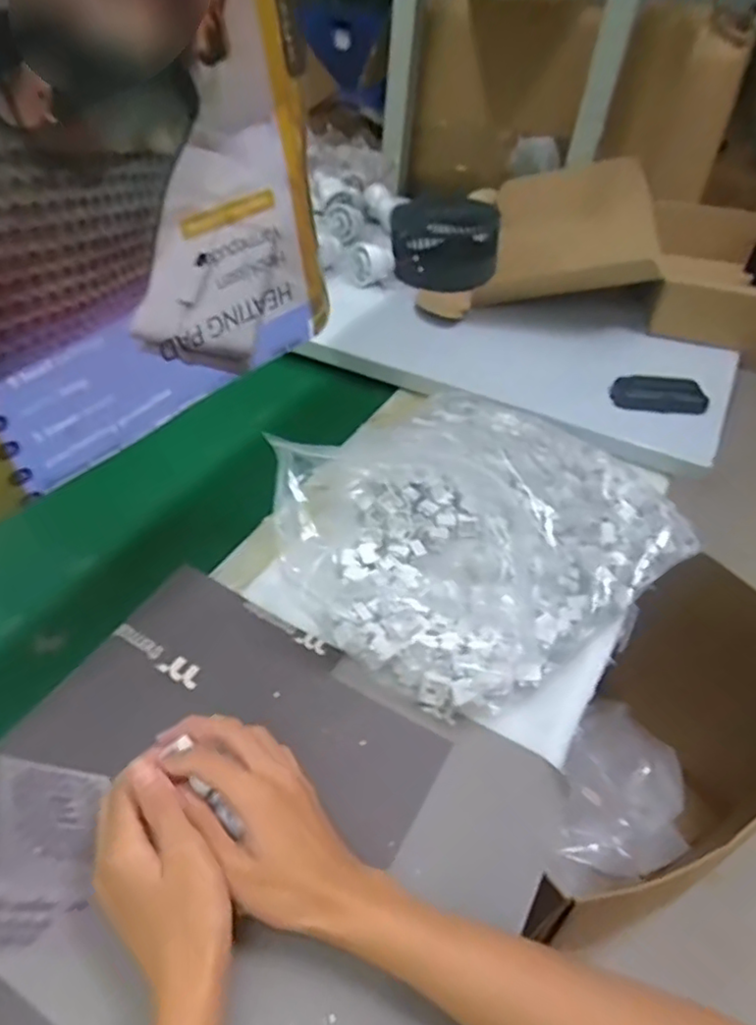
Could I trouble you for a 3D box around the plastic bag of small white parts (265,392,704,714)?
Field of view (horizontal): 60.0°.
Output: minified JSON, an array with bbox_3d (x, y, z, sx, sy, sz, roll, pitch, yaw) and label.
[{"bbox_3d":[0.070,0.007,0.607,0.335,0.081,0.310,-30,53,-31],"label":"plastic bag of small white parts"}]

